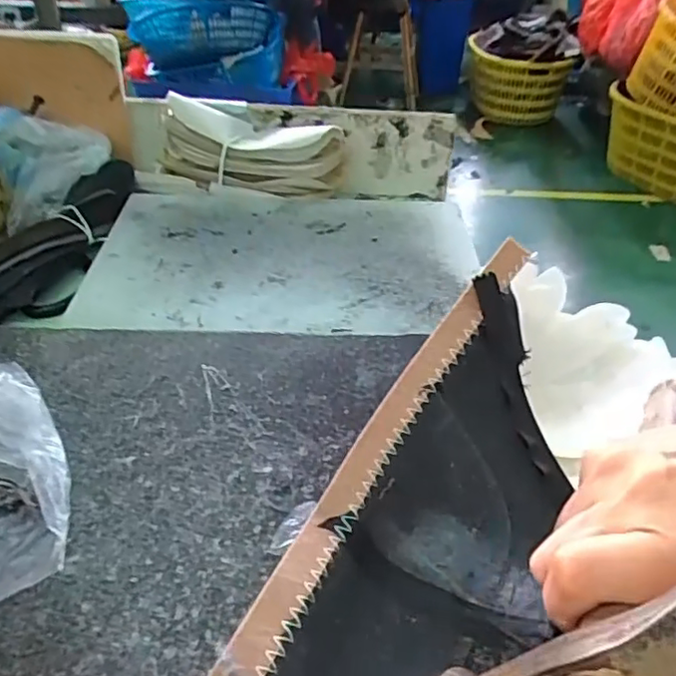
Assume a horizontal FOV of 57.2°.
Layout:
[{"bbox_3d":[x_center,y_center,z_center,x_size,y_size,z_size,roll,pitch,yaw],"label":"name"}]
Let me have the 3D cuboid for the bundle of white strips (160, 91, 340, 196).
[{"bbox_3d":[-0.077,-0.172,0.562,0.162,0.061,0.069,7,39,5],"label":"bundle of white strips"}]

